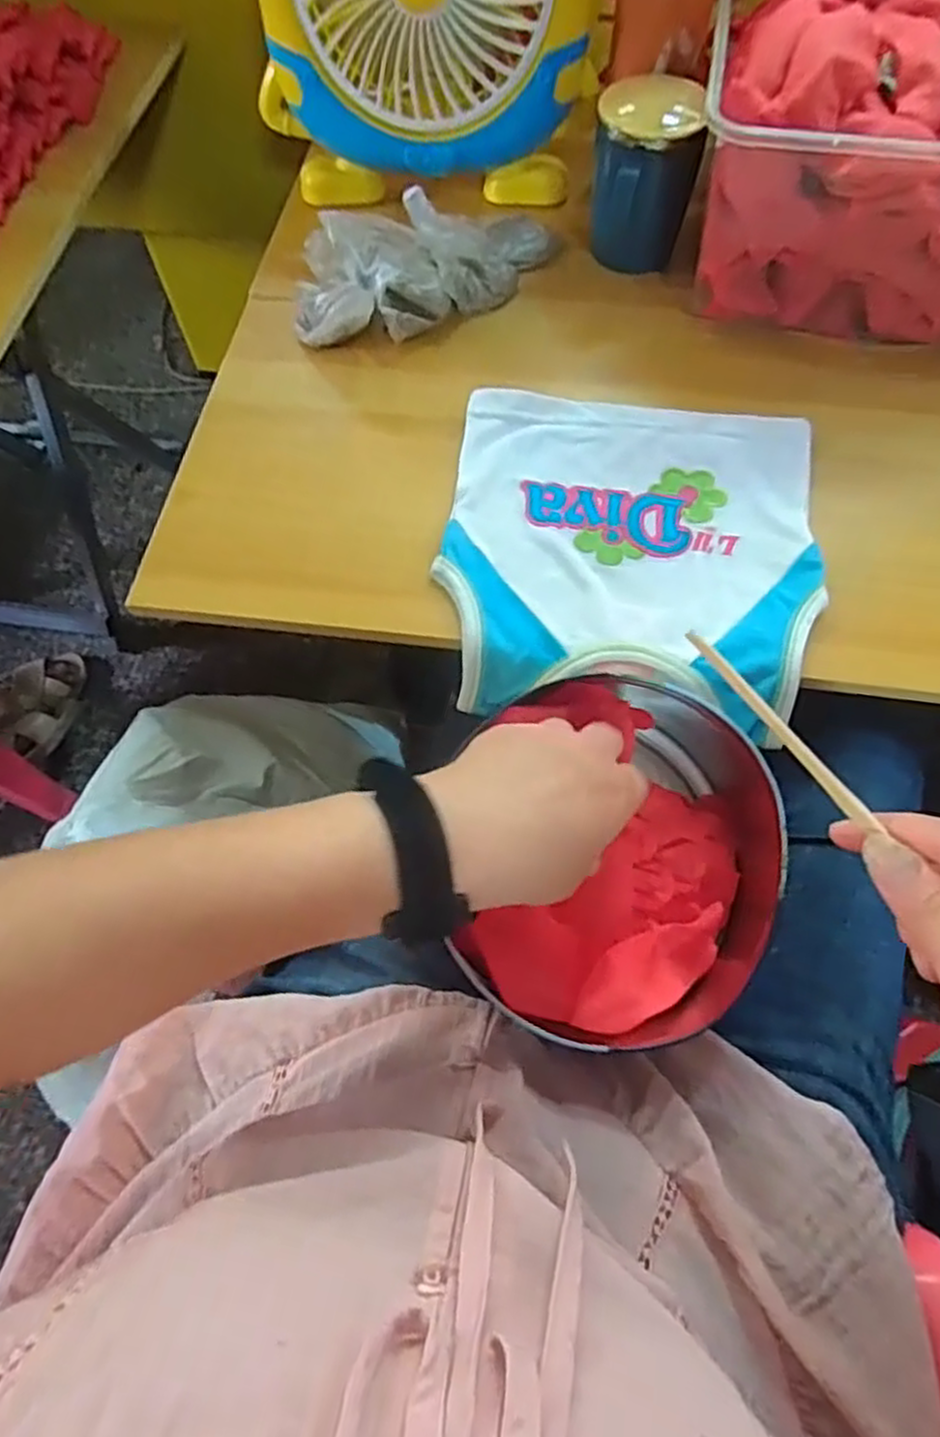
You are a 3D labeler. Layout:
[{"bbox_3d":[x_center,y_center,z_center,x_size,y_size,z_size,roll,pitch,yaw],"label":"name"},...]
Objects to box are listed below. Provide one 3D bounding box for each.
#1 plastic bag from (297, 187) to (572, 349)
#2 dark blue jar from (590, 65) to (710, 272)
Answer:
[{"bbox_3d":[-0.032,-0.350,0.569,0.210,0.050,0.118,-8,66,-3],"label":"plastic bag"},{"bbox_3d":[0.130,-0.403,0.564,0.077,0.098,0.105,4,65,2],"label":"dark blue jar"}]

